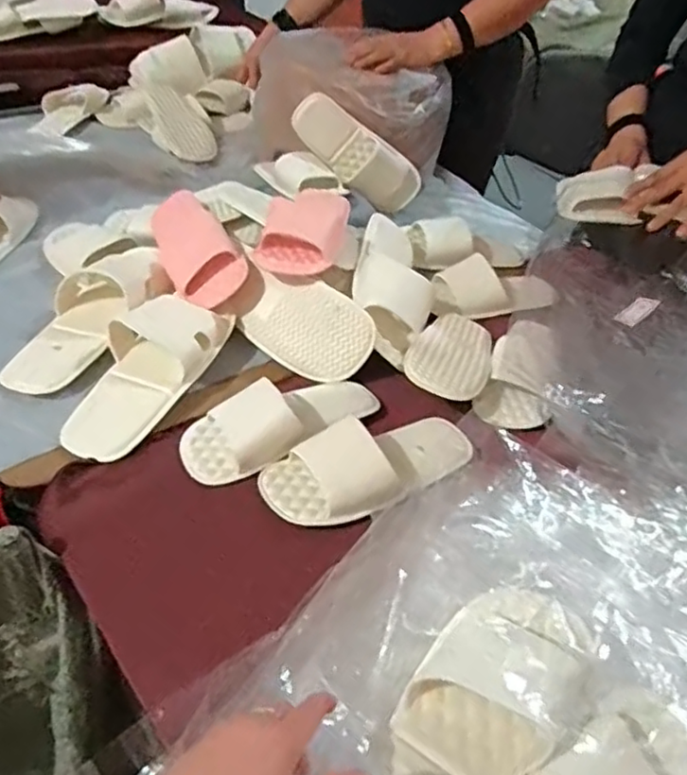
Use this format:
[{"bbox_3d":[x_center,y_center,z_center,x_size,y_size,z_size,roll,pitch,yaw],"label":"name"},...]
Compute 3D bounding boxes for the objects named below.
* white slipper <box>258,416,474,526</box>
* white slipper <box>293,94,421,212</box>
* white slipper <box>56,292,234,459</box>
[{"bbox_3d":[0.032,0.080,0.679,0.234,0.046,0.101,-18,43,-21],"label":"white slipper"},{"bbox_3d":[0.023,-0.393,1.074,0.245,0.091,0.055,34,27,-15],"label":"white slipper"},{"bbox_3d":[-0.240,-0.028,0.751,0.115,0.066,0.243,18,43,20],"label":"white slipper"}]

